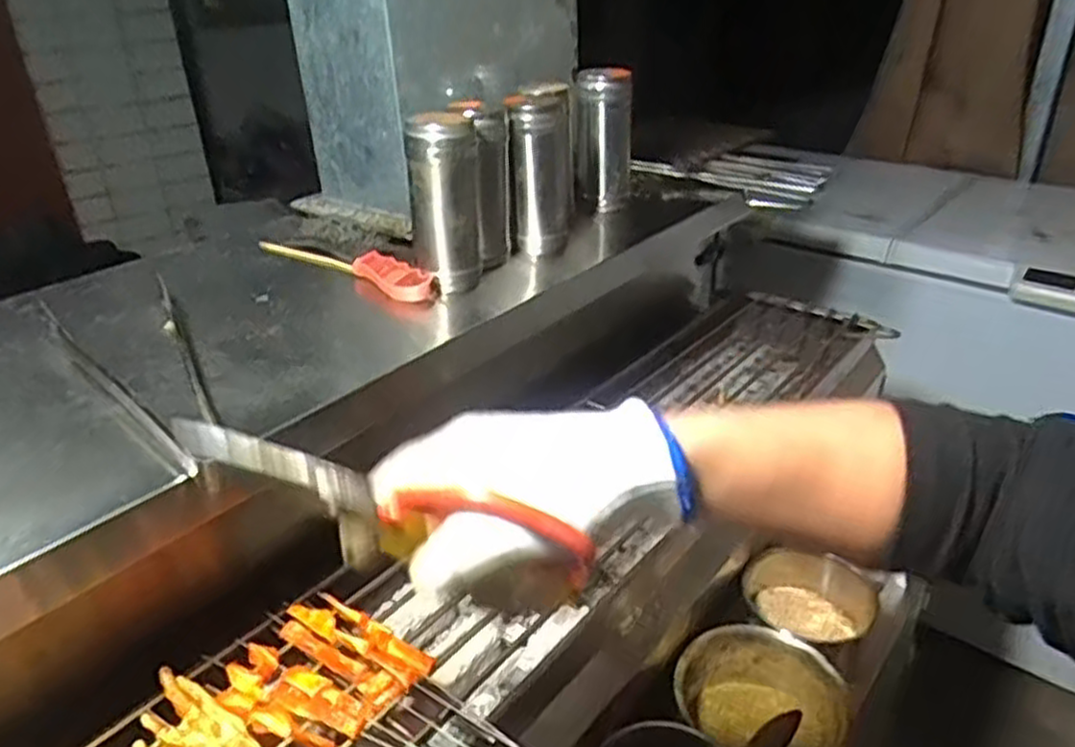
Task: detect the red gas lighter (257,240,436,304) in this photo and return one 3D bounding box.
[{"bbox_3d":[-0.190,-0.112,0.764,0.240,0.029,0.036,23,38,35],"label":"red gas lighter"}]

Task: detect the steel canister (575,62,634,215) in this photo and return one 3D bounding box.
[{"bbox_3d":[0.077,-0.276,0.909,0.062,0.154,0.053,3,30,7],"label":"steel canister"}]

